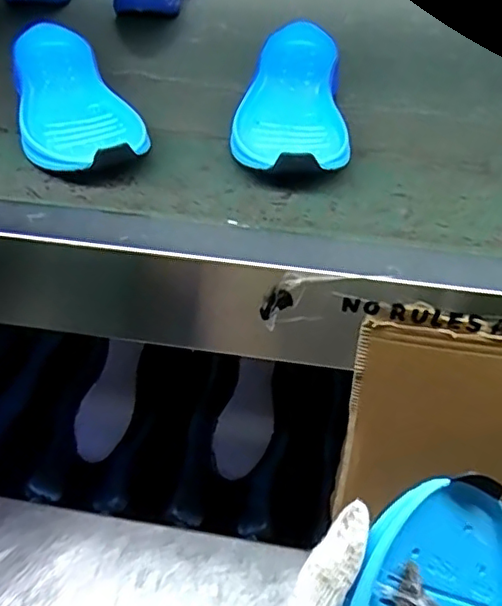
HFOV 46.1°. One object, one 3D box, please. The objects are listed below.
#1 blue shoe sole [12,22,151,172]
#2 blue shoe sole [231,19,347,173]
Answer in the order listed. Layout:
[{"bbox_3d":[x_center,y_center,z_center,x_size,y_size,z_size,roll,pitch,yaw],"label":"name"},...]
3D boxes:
[{"bbox_3d":[-0.157,-0.179,0.509,0.090,0.037,0.229,-13,50,-23],"label":"blue shoe sole"},{"bbox_3d":[0.038,-0.179,0.510,0.091,0.038,0.235,7,48,3],"label":"blue shoe sole"}]

